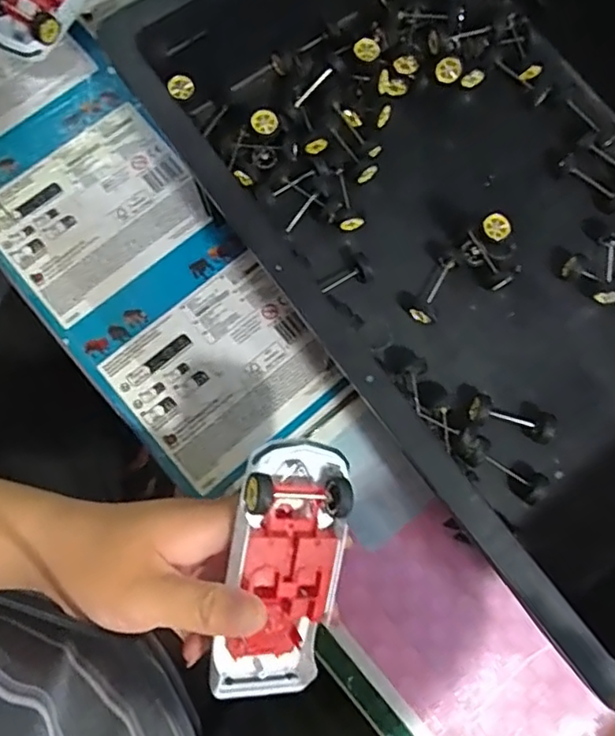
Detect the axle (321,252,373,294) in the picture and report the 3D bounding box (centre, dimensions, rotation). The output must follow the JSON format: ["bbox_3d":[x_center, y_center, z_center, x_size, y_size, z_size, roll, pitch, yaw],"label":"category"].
[{"bbox_3d":[0.026,-0.059,0.404,0.035,0.013,0.017,-32,79,10],"label":"axle"}]

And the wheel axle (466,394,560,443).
[{"bbox_3d":[0.134,0.034,0.390,0.062,0.022,0.021,14,76,-1],"label":"wheel axle"}]

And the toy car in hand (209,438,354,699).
[{"bbox_3d":[-0.015,0.102,0.311,0.056,0.036,0.130,3,97,-27],"label":"toy car in hand"}]

